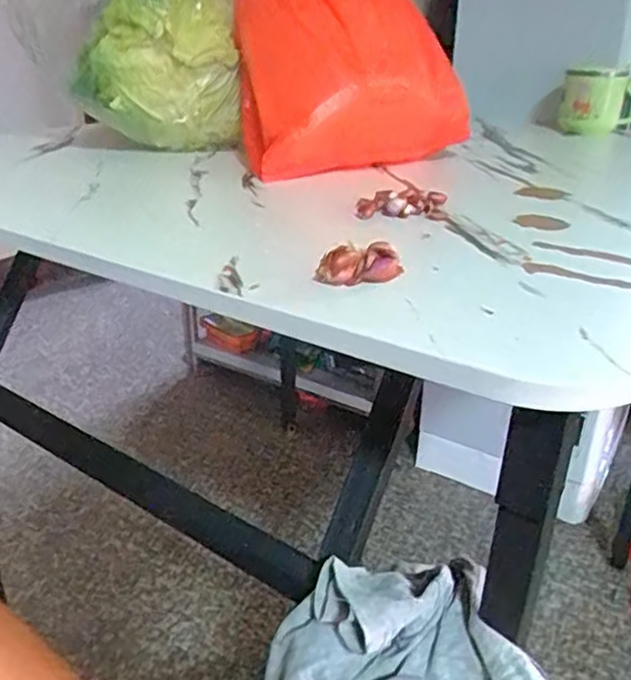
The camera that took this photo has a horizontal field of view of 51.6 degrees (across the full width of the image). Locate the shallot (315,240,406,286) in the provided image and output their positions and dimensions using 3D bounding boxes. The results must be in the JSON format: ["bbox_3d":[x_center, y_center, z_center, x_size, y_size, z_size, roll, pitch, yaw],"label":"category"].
[{"bbox_3d":[0.025,-0.043,0.379,0.049,0.022,0.016,-4,26,-7],"label":"shallot"}]

